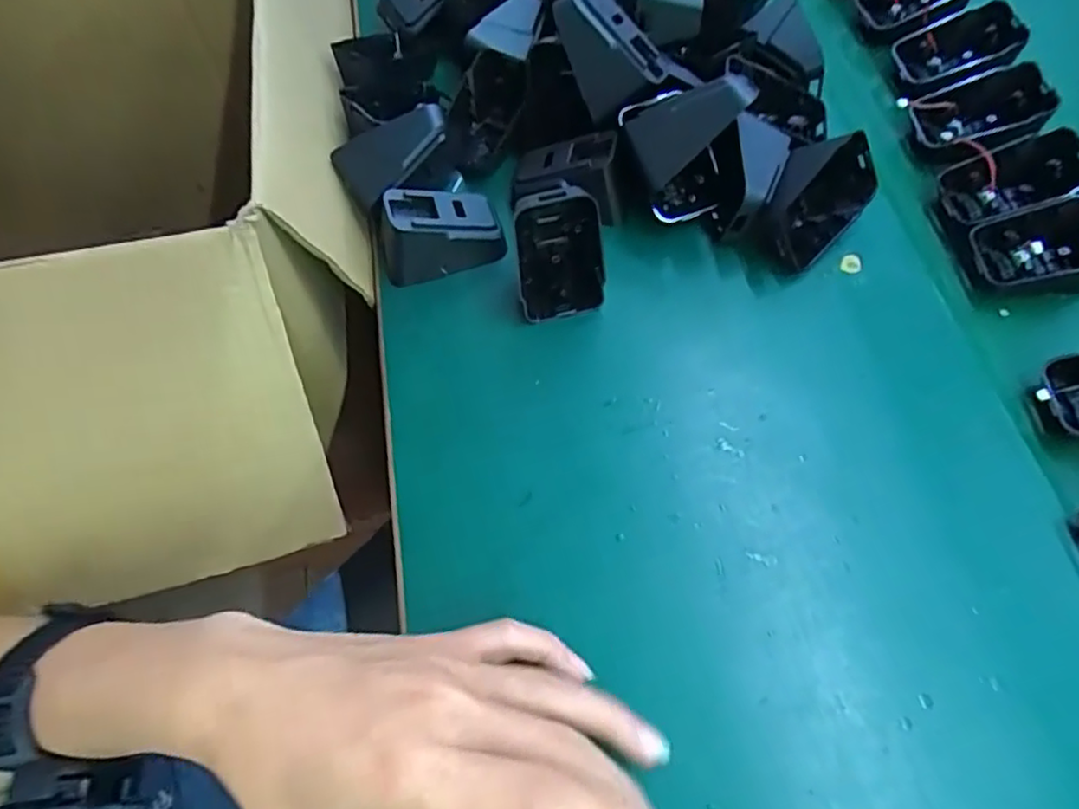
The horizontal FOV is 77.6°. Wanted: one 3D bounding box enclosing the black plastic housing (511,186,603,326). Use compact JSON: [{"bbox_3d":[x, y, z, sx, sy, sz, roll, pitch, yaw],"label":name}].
[{"bbox_3d":[0.009,-0.083,0.345,0.043,0.071,0.033,-7,46,-4],"label":"black plastic housing"}]

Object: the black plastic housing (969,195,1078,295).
[{"bbox_3d":[0.268,-0.080,0.353,0.064,0.041,0.044,-3,62,1],"label":"black plastic housing"}]

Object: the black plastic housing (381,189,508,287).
[{"bbox_3d":[-0.055,-0.096,0.367,0.065,0.041,0.032,-15,62,-6],"label":"black plastic housing"}]

